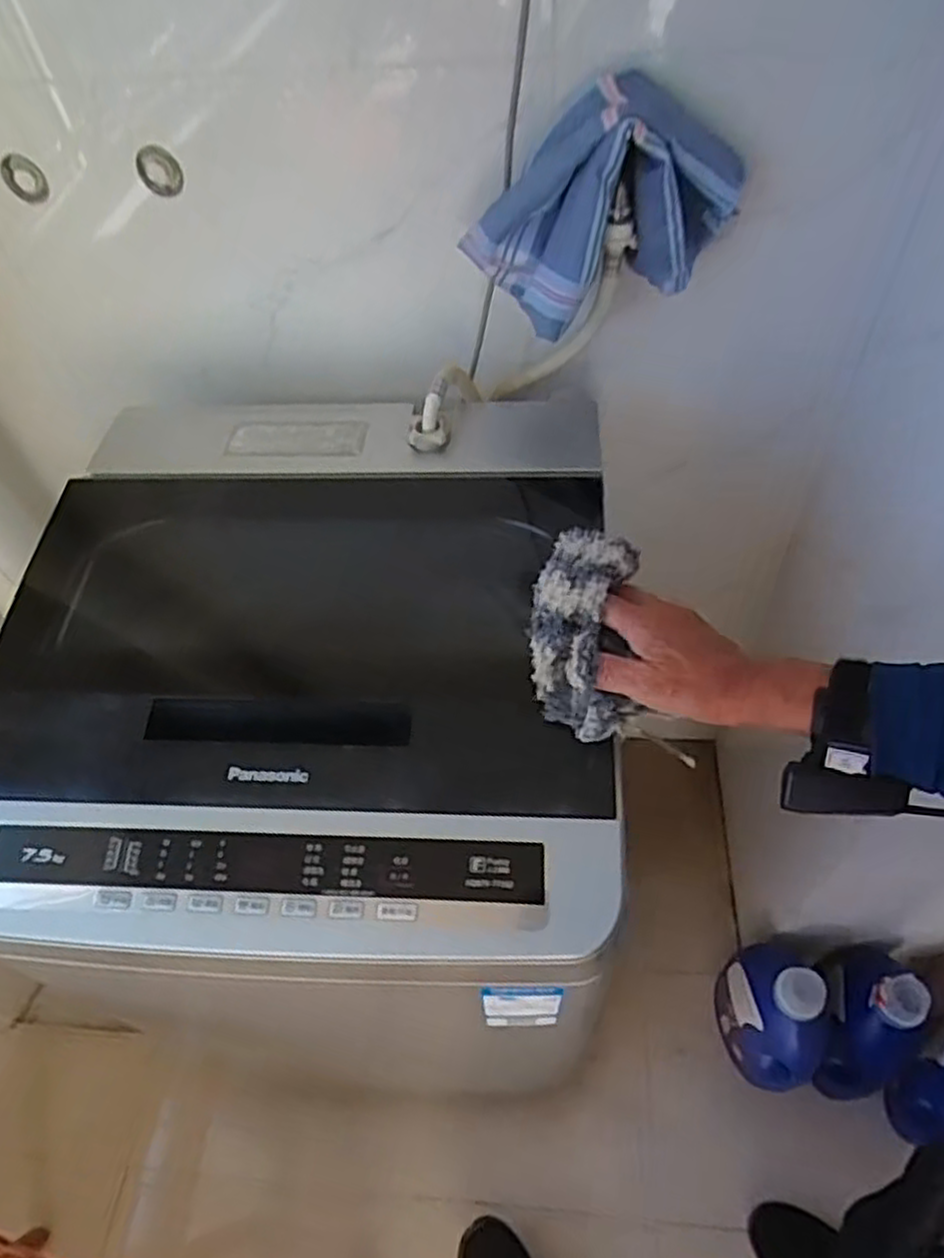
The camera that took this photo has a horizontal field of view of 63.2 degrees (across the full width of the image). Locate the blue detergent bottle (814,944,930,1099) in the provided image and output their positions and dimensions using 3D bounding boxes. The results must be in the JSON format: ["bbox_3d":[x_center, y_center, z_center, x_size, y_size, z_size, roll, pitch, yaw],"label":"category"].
[{"bbox_3d":[0.548,0.543,1.076,0.088,0.275,0.177,10,54,12],"label":"blue detergent bottle"}]

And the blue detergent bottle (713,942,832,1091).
[{"bbox_3d":[0.443,0.557,1.114,0.111,0.328,0.168,-15,53,-7],"label":"blue detergent bottle"}]

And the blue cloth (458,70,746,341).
[{"bbox_3d":[0.124,-0.386,0.692,0.235,0.165,0.106,-15,53,-7],"label":"blue cloth"}]

